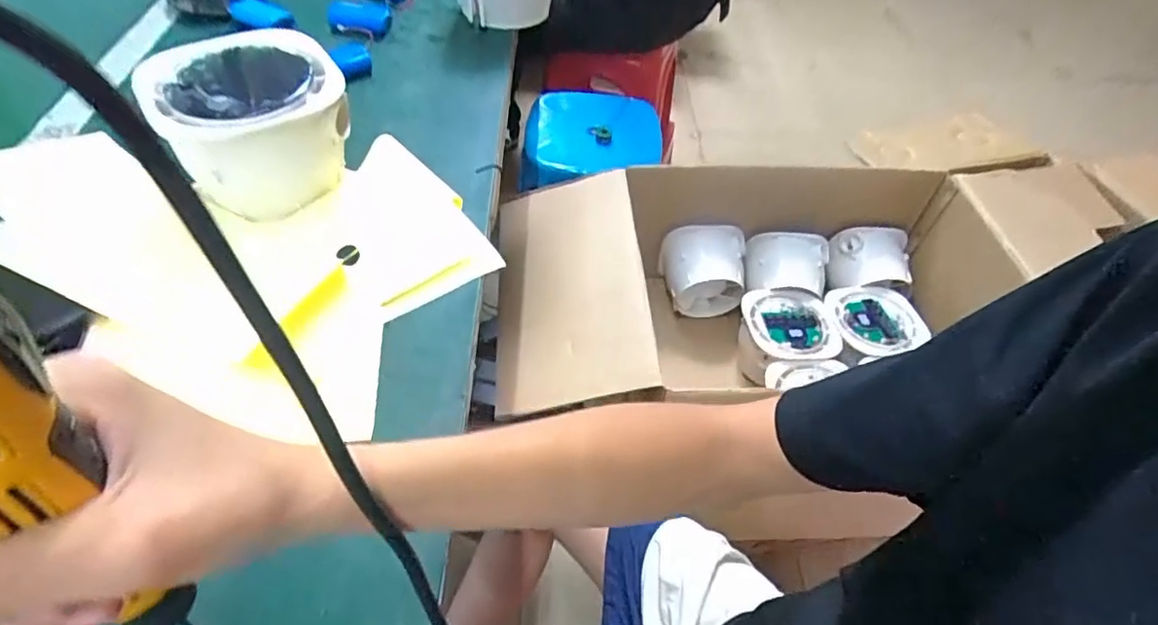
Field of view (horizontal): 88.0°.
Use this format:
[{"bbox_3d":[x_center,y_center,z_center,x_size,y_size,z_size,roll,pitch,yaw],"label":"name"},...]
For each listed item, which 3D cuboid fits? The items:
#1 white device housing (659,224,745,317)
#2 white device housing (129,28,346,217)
[{"bbox_3d":[0.210,-0.065,1.024,0.132,0.139,0.096,-4,52,-8],"label":"white device housing"},{"bbox_3d":[-0.256,-0.147,0.480,0.135,0.095,0.118,-23,56,-21],"label":"white device housing"}]

